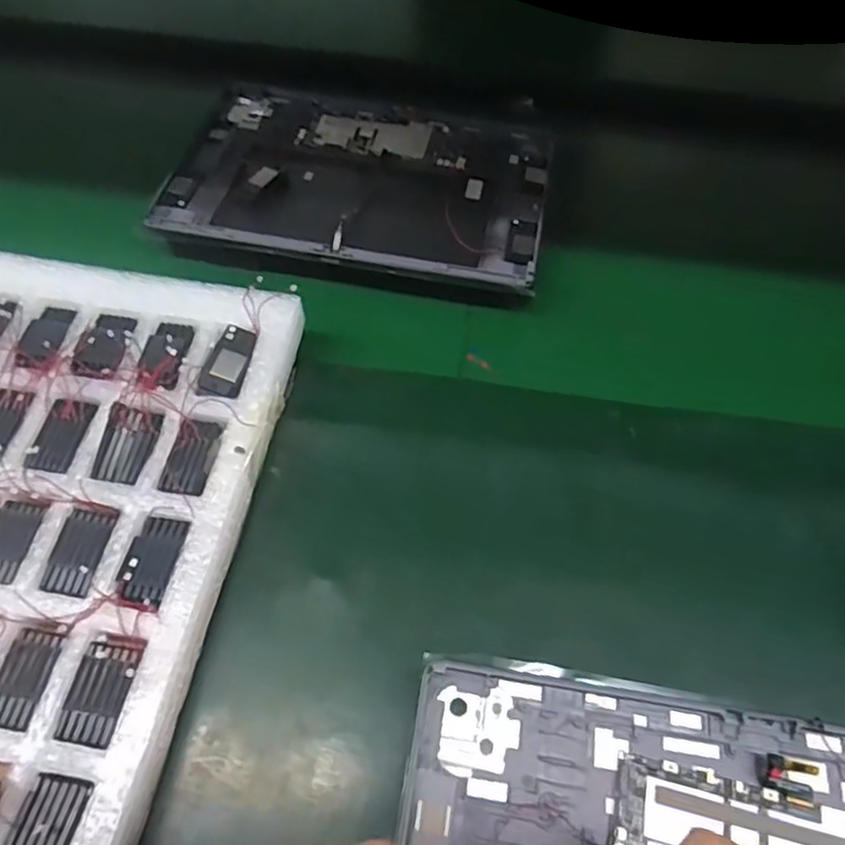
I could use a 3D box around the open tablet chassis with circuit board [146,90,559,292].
[{"bbox_3d":[-0.041,-0.166,0.442,0.246,0.014,0.158,11,57,5],"label":"open tablet chassis with circuit board"}]

